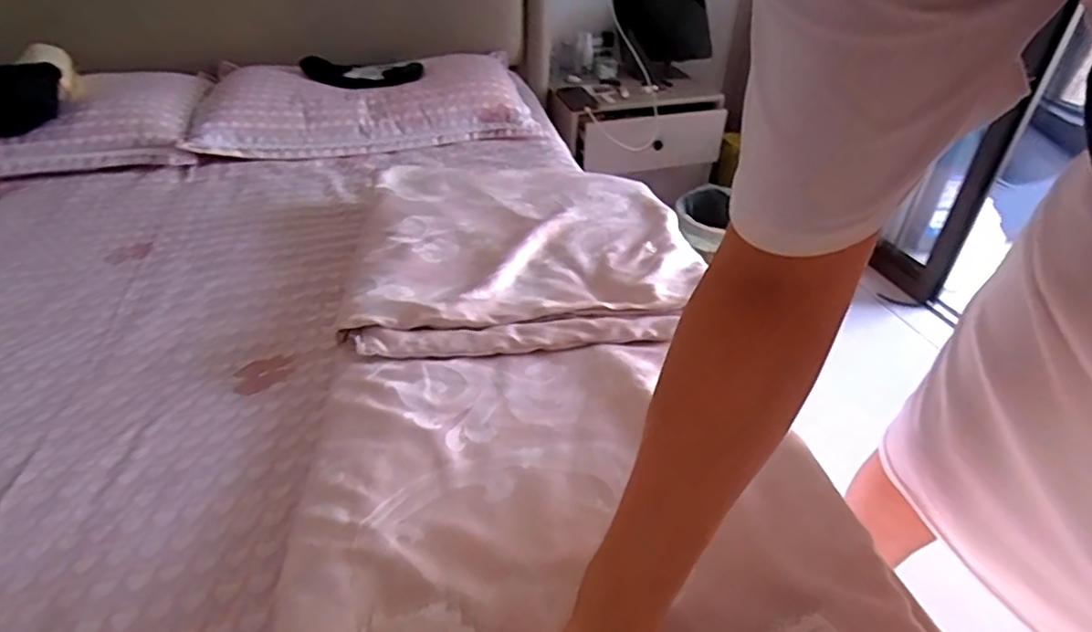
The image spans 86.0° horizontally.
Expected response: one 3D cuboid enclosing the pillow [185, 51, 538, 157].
[{"bbox_3d":[-0.310,-0.424,1.140,0.658,0.133,0.285,-14,38,-18],"label":"pillow"}]

